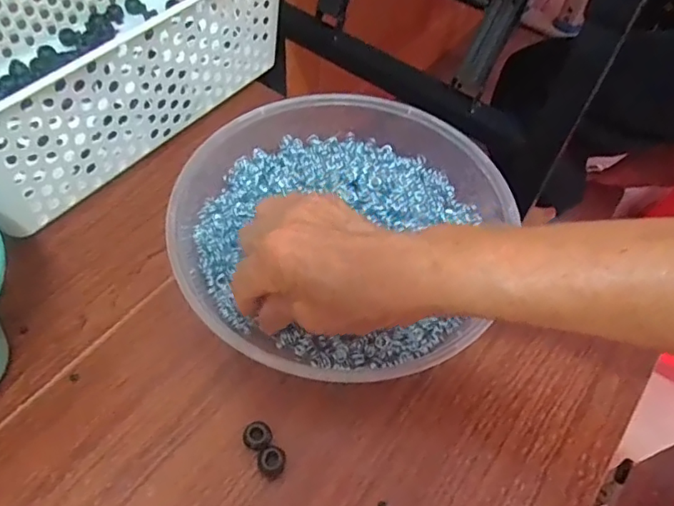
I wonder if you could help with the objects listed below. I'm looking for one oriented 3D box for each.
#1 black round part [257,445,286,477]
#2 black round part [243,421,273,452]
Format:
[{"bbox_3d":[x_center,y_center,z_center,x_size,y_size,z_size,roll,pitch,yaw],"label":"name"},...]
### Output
[{"bbox_3d":[-0.036,0.114,0.301,0.015,0.009,0.015,2,57,-3],"label":"black round part"},{"bbox_3d":[-0.044,0.103,0.307,0.015,0.008,0.015,2,57,-3],"label":"black round part"}]

